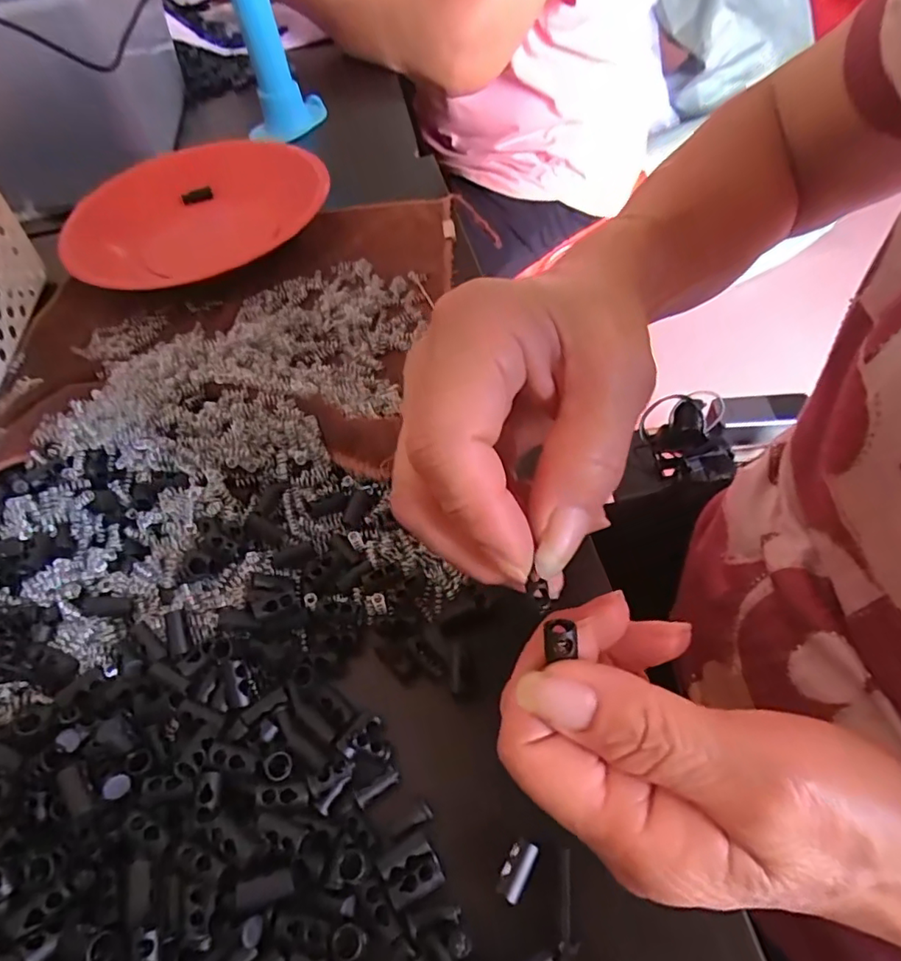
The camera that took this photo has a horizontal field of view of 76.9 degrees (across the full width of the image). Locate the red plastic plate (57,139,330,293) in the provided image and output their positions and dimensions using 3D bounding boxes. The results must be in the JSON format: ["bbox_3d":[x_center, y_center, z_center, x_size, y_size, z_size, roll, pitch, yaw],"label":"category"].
[{"bbox_3d":[-0.205,-0.217,0.458,0.189,0.041,0.189,-4,51,5],"label":"red plastic plate"}]

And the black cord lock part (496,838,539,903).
[{"bbox_3d":[0.022,0.129,0.187,0.009,0.005,0.018,22,58,24],"label":"black cord lock part"}]

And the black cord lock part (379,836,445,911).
[{"bbox_3d":[-0.013,0.130,0.189,0.018,0.004,0.014,-27,53,-13],"label":"black cord lock part"}]

